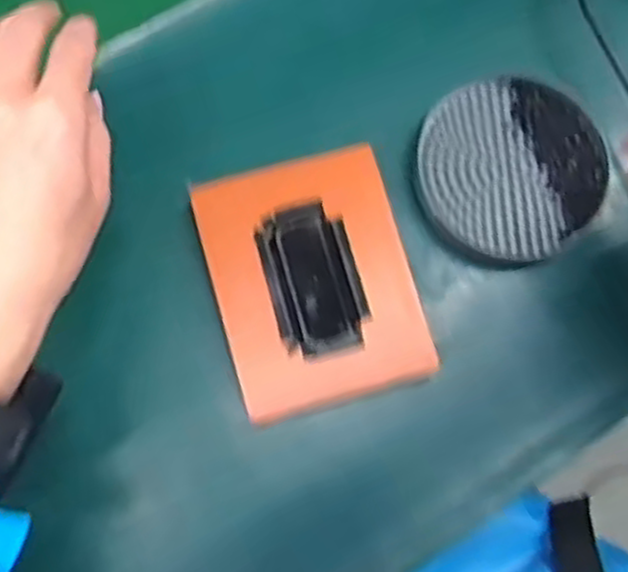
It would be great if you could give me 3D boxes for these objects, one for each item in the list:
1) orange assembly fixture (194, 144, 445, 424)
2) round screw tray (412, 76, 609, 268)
[{"bbox_3d":[-0.001,-0.001,0.455,0.110,0.035,0.139,-16,78,-6],"label":"orange assembly fixture"},{"bbox_3d":[0.118,-0.070,0.479,0.114,0.027,0.110,1,77,-3],"label":"round screw tray"}]

